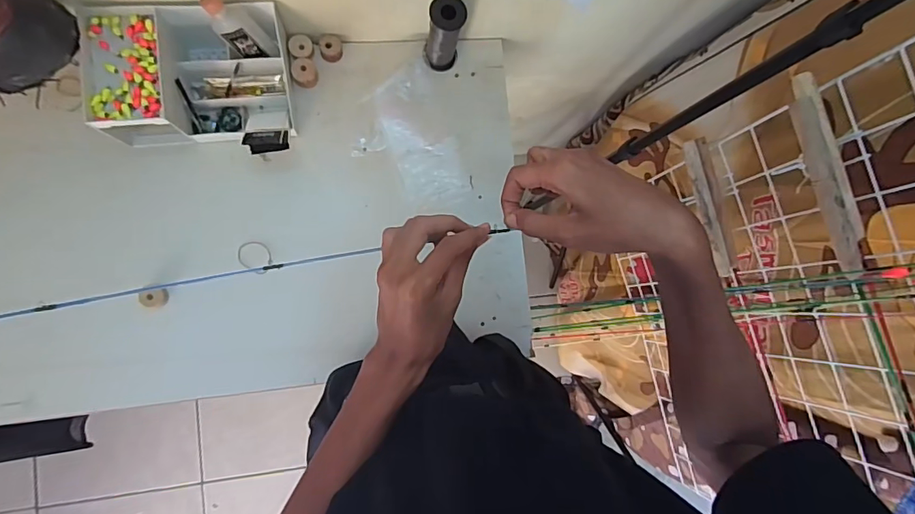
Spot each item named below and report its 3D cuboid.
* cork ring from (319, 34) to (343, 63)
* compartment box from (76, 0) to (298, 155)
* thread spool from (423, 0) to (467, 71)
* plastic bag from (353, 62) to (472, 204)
[{"bbox_3d":[-0.188,-0.310,0.714,0.032,0.022,0.035,1,86,-8],"label":"cork ring"},{"bbox_3d":[-0.345,-0.231,0.644,0.243,0.102,0.186,-5,87,-9],"label":"compartment box"},{"bbox_3d":[-0.019,-0.318,0.687,0.049,0.117,0.050,15,84,-7],"label":"thread spool"},{"bbox_3d":[-0.074,-0.172,0.714,0.135,0.016,0.194,-24,90,-9],"label":"plastic bag"}]

